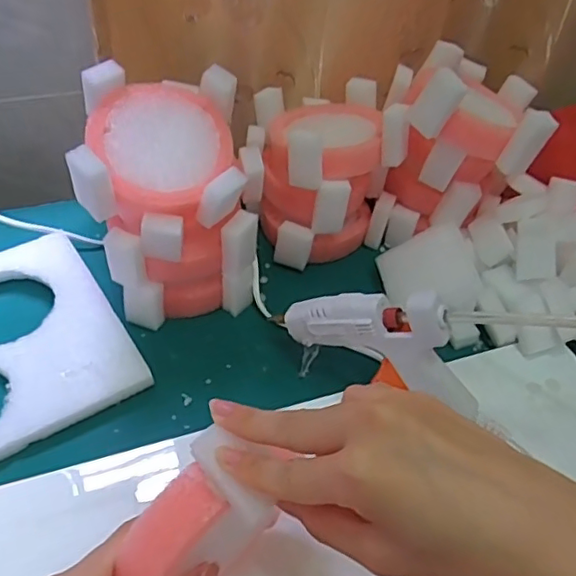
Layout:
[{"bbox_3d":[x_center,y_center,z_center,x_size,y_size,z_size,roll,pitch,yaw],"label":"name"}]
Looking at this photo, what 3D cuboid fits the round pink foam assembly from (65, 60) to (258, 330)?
[{"bbox_3d":[-0.088,-0.062,0.446,0.118,0.159,0.104,-6,48,-12],"label":"round pink foam assembly"}]

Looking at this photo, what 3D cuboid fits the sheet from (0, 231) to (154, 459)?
[{"bbox_3d":[-0.219,0.042,0.436,0.173,0.016,0.177,-24,54,-26],"label":"sheet"}]

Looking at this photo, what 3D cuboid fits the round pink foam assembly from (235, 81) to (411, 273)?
[{"bbox_3d":[0.025,-0.102,0.517,0.131,0.126,0.123,3,46,-3],"label":"round pink foam assembly"}]

